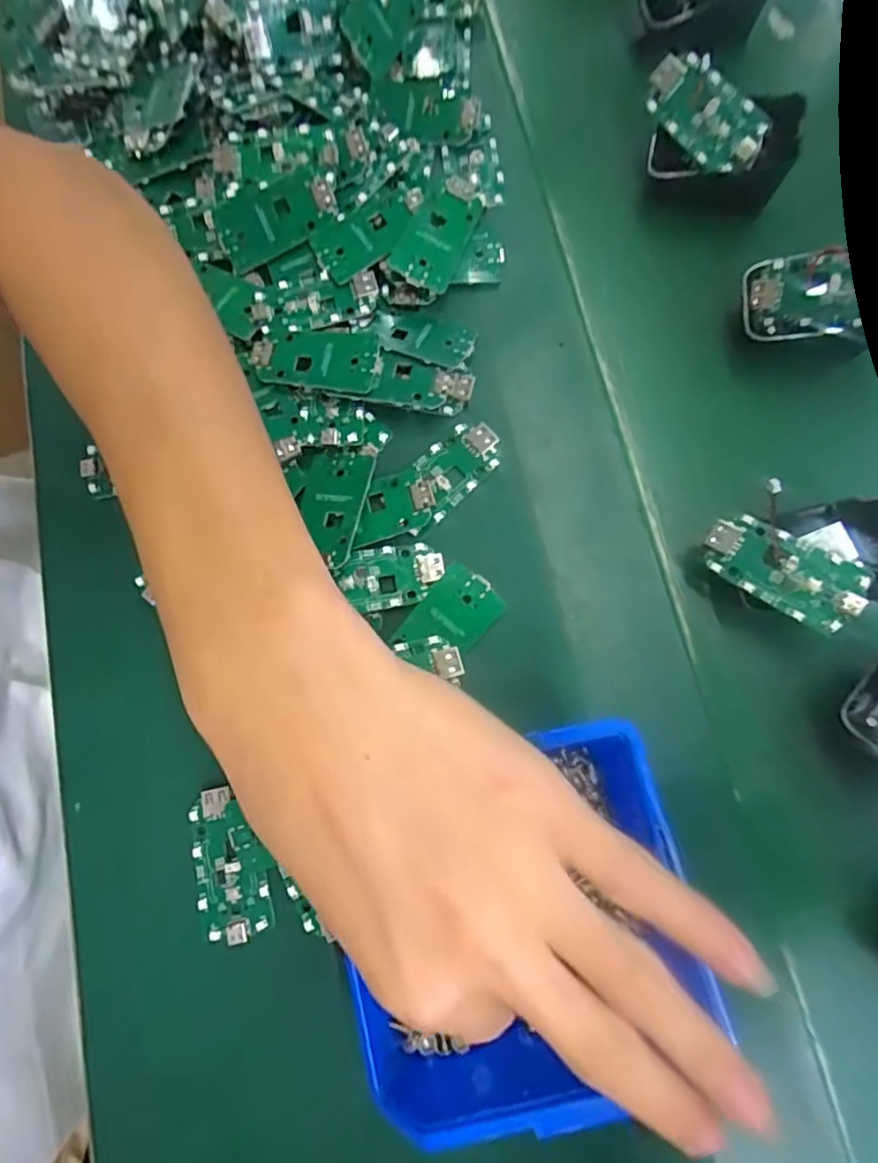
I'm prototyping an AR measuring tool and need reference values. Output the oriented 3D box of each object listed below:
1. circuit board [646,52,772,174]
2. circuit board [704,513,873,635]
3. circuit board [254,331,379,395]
[{"bbox_3d":[0.132,-0.232,0.295,0.032,0.007,0.064,-42,84,24],"label":"circuit board"},{"bbox_3d":[0.146,-0.005,0.253,0.062,0.005,0.031,30,94,20],"label":"circuit board"},{"bbox_3d":[-0.060,-0.110,0.294,0.059,0.010,0.034,8,78,3],"label":"circuit board"}]

